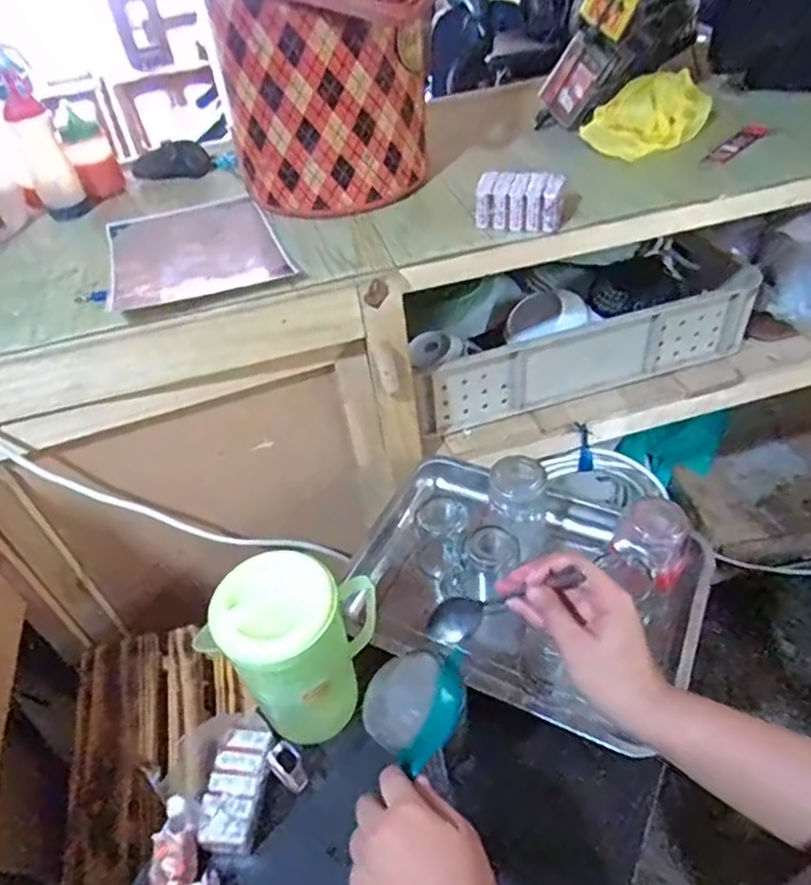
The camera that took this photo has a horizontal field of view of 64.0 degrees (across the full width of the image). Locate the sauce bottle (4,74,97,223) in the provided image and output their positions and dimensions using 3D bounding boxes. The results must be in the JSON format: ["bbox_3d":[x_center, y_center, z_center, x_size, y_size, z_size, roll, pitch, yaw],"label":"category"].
[{"bbox_3d":[-0.510,-0.417,0.929,0.062,0.173,0.059,-9,45,-2],"label":"sauce bottle"}]

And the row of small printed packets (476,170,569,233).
[{"bbox_3d":[0.141,-0.299,0.796,0.103,0.054,0.048,8,46,15],"label":"row of small printed packets"}]

